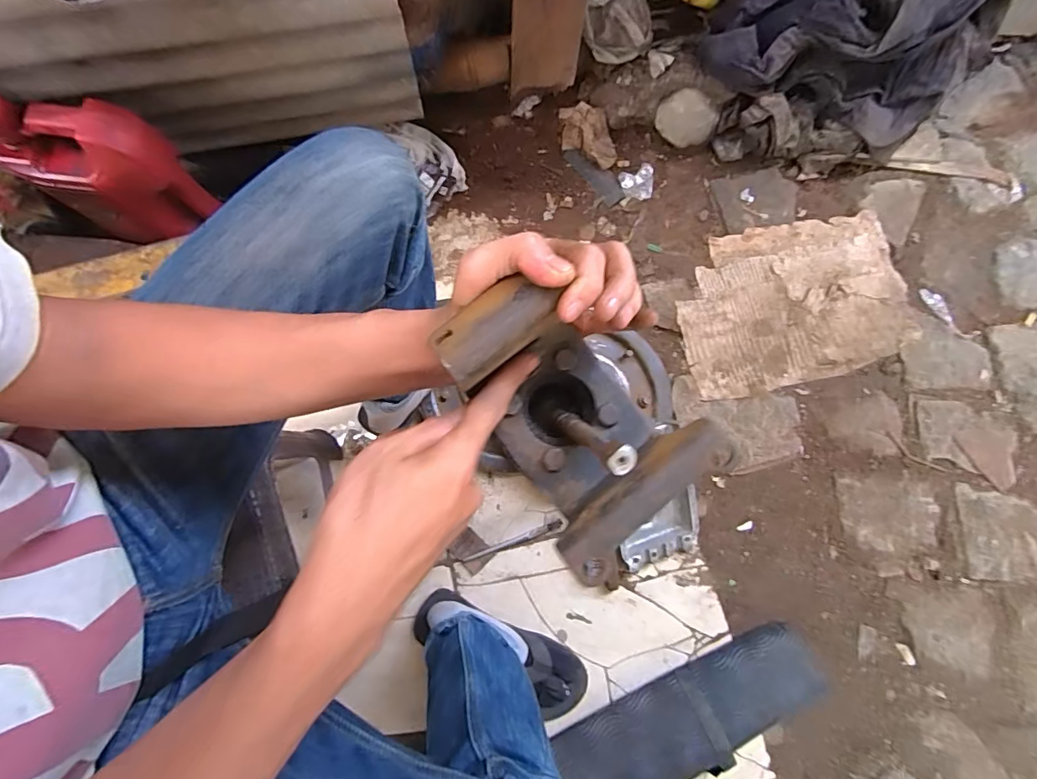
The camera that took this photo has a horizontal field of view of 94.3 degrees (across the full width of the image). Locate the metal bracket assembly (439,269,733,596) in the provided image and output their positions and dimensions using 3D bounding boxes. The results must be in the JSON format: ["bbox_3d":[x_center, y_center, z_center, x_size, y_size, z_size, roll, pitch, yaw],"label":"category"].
[{"bbox_3d":[0.032,0.016,0.282,0.104,0.097,0.147,-37,79,-10],"label":"metal bracket assembly"}]

